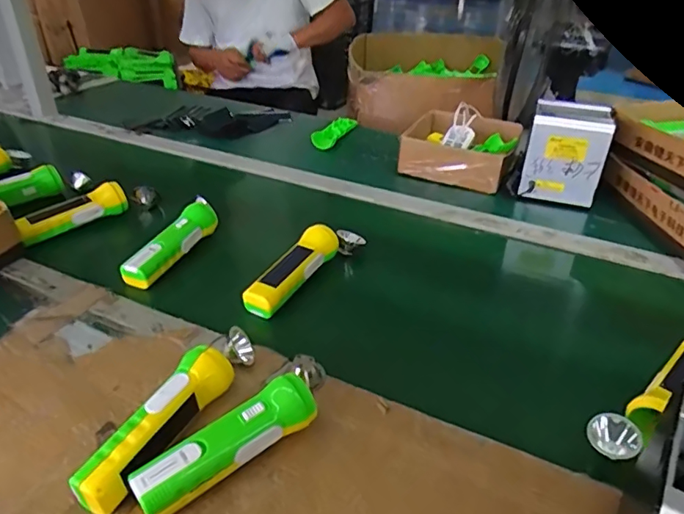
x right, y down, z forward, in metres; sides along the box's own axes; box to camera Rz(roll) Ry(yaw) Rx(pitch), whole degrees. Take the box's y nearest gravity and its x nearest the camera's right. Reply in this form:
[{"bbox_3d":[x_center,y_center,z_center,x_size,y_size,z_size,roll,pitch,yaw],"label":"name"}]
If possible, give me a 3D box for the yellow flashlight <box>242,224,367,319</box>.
[{"bbox_3d":[-0.053,0.011,0.716,0.061,0.051,0.211,23,39,30],"label":"yellow flashlight"}]

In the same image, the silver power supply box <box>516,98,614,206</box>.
[{"bbox_3d":[0.383,-0.177,0.913,0.129,0.144,0.110,12,35,17],"label":"silver power supply box"}]

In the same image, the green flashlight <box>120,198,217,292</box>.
[{"bbox_3d":[-0.234,-0.026,0.756,0.045,0.044,0.199,14,36,19],"label":"green flashlight"}]

